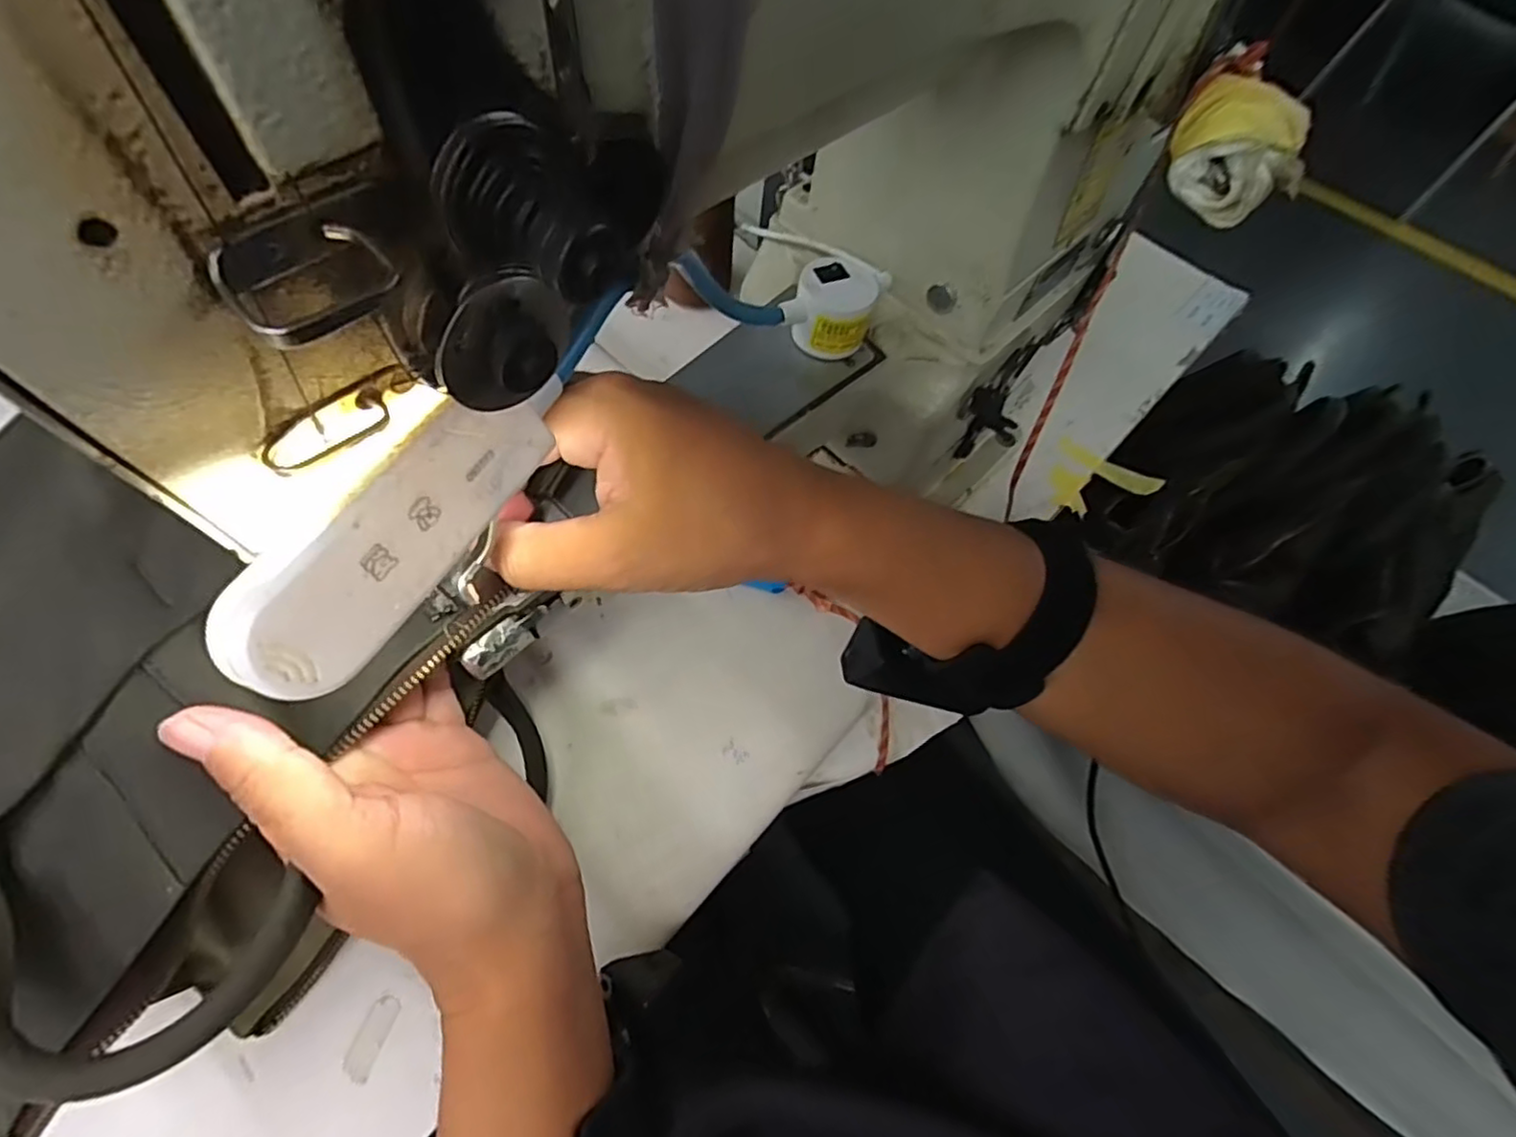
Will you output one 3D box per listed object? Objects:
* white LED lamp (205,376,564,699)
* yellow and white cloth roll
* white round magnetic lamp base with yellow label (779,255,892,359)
[{"bbox_3d":[-0.072,-0.008,0.133,0.012,0.025,0.076,9,55,34],"label":"white LED lamp"},{"bbox_3d":[0.162,-0.140,0.222,0.040,0.027,0.035,27,62,12],"label":"yellow and white cloth roll"},{"bbox_3d":[0.037,-0.126,0.314,0.038,0.030,0.043,23,63,8],"label":"white round magnetic lamp base with yellow label"}]

